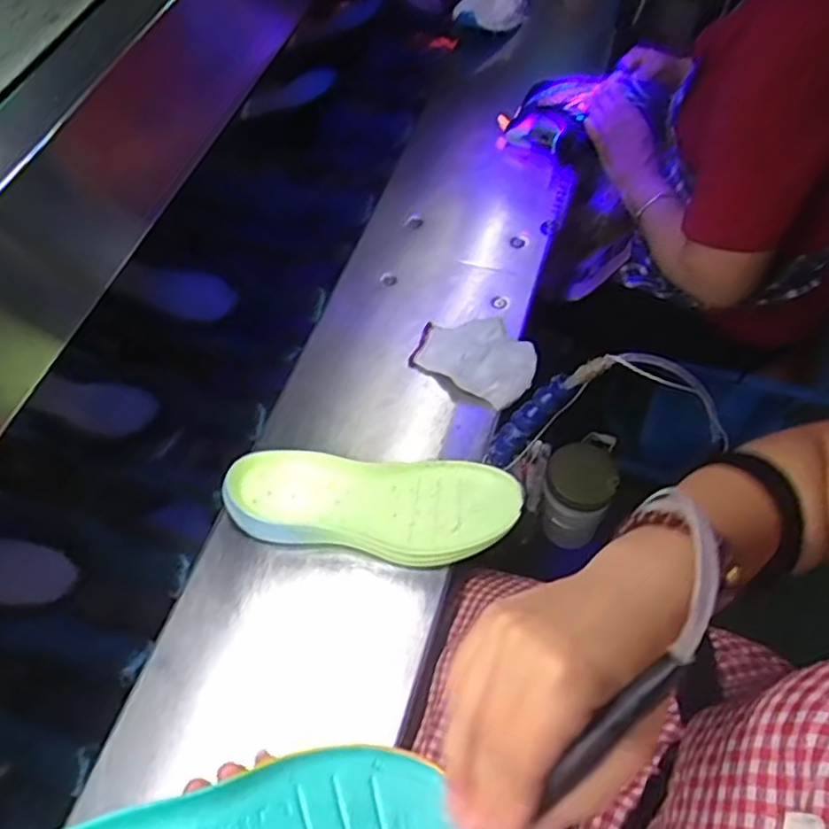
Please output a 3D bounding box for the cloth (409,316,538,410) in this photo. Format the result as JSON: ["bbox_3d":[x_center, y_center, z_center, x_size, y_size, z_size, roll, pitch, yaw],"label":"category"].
[{"bbox_3d":[0.072,-0.065,0.767,0.130,0.034,0.093,35,65,19],"label":"cloth"}]

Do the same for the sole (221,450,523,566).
[{"bbox_3d":[-0.042,0.094,0.670,0.274,0.051,0.097,2,59,1],"label":"sole"}]

